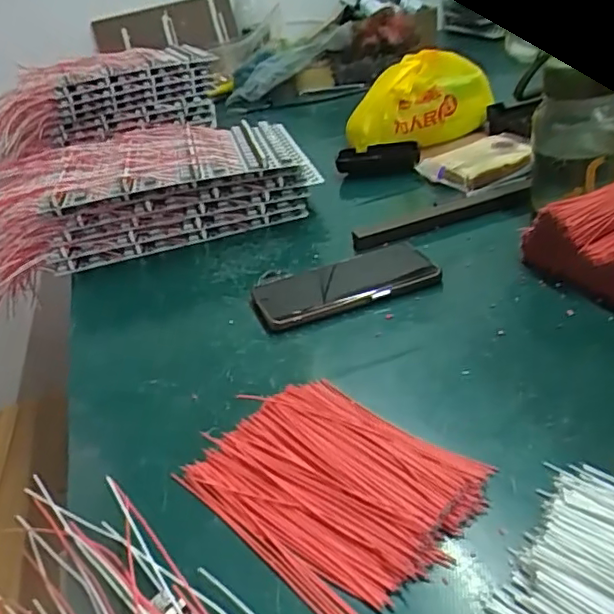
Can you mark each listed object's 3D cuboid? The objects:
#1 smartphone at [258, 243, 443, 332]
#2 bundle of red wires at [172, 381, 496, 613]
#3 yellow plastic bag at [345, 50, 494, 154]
[{"bbox_3d":[0.033,-0.022,0.561,0.162,0.012,0.084,-16,32,-14],"label":"smartphone"},{"bbox_3d":[0.014,0.098,0.354,0.153,0.014,0.121,22,42,39],"label":"bundle of red wires"},{"bbox_3d":[0.149,-0.283,0.824,0.176,0.112,0.083,-23,35,-15],"label":"yellow plastic bag"}]

